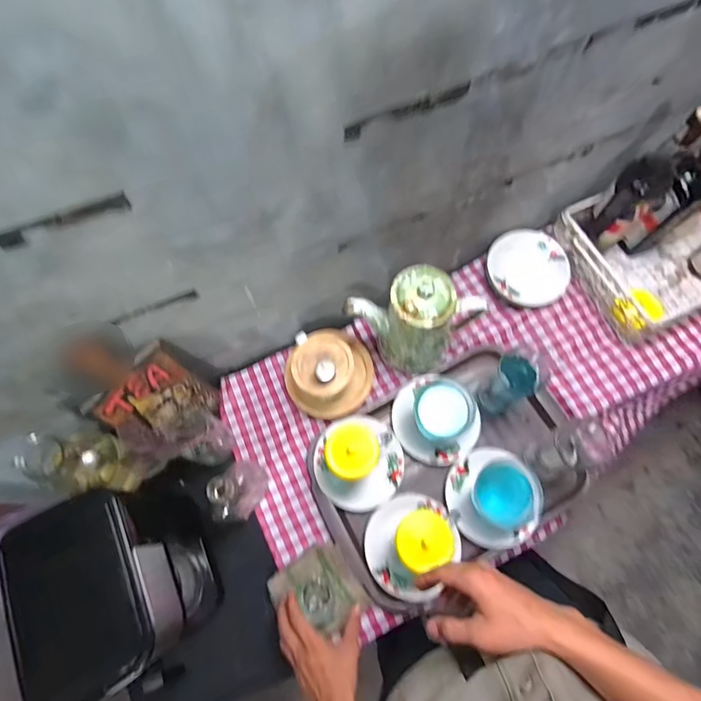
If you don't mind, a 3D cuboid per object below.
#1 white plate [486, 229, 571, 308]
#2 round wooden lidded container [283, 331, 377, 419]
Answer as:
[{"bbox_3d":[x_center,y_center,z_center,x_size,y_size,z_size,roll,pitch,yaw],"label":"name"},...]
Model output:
[{"bbox_3d":[0.325,-0.151,0.784,0.143,0.034,0.142,-1,69,2],"label":"white plate"},{"bbox_3d":[-0.031,0.037,0.712,0.136,0.120,0.127,-1,69,2],"label":"round wooden lidded container"}]

